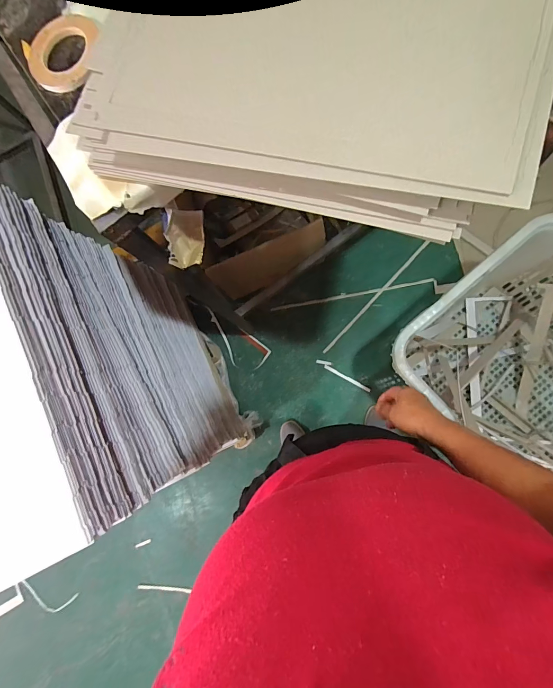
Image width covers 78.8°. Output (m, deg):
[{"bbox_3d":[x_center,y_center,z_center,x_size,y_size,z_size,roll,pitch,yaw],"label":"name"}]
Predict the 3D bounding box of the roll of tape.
[{"bbox_3d":[-0.329,-0.456,0.518,0.119,0.024,0.127,-1,82,9],"label":"roll of tape"}]

